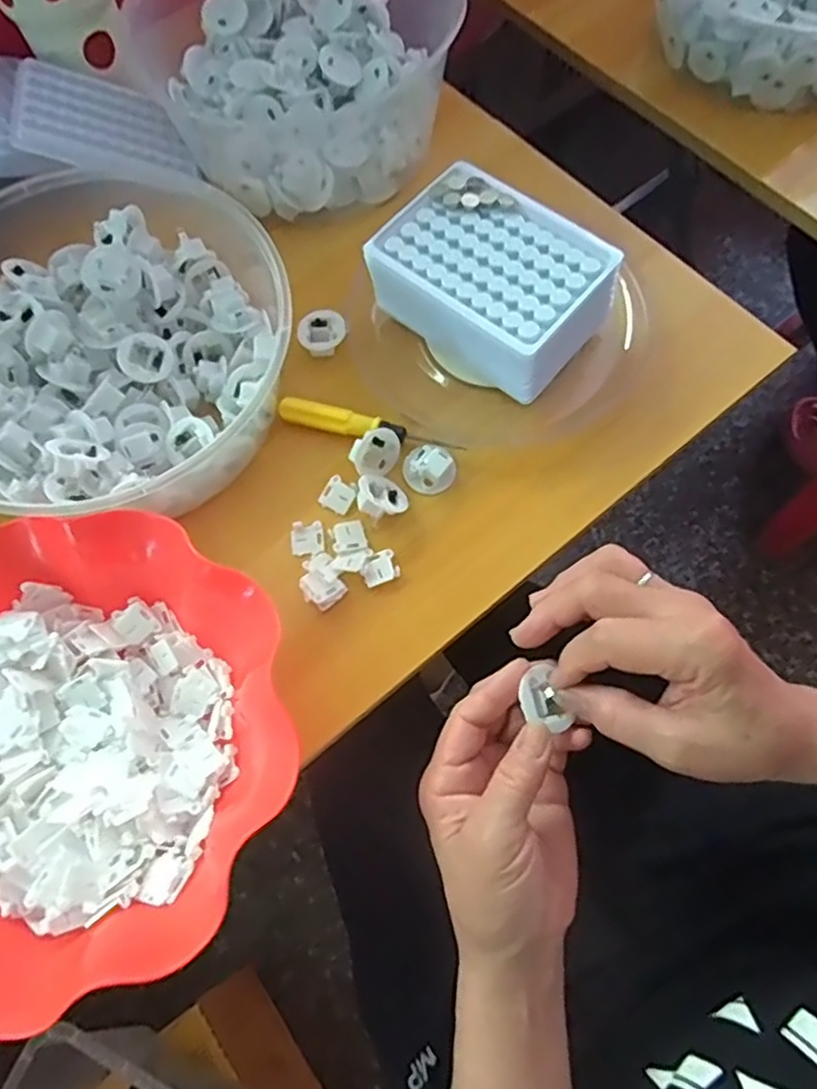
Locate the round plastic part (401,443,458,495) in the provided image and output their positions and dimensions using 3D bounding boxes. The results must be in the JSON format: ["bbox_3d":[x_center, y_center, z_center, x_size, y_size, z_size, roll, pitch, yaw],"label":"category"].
[{"bbox_3d":[0.013,-0.048,0.424,0.032,0.013,0.028,35,74,14],"label":"round plastic part"}]

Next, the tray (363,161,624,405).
[{"bbox_3d":[0.054,-0.163,0.443,0.134,0.063,0.097,36,74,14],"label":"tray"}]

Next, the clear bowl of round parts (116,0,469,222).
[{"bbox_3d":[-0.080,-0.361,0.513,0.212,0.104,0.226,-35,72,-11],"label":"clear bowl of round parts"}]

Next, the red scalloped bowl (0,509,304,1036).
[{"bbox_3d":[-0.171,0.100,0.347,0.217,0.059,0.216,-1,69,2],"label":"red scalloped bowl"}]

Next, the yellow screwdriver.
[{"bbox_3d":[-0.026,-0.073,0.438,0.117,0.016,0.015,14,70,7],"label":"yellow screwdriver"}]

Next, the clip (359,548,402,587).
[{"bbox_3d":[-0.017,0.014,0.406,0.022,0.005,0.018,-25,70,-8],"label":"clip"}]

